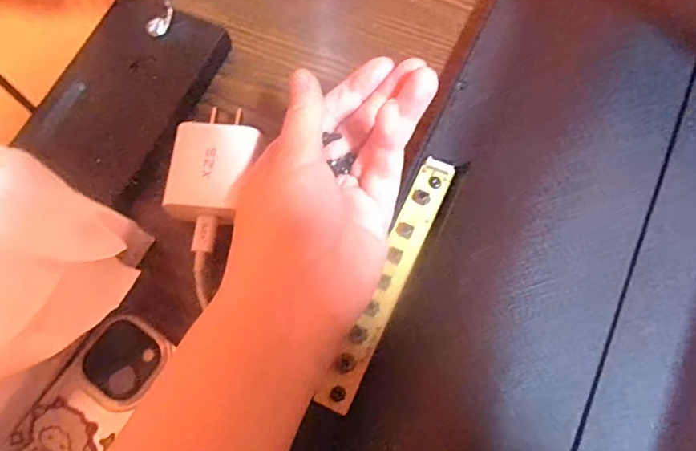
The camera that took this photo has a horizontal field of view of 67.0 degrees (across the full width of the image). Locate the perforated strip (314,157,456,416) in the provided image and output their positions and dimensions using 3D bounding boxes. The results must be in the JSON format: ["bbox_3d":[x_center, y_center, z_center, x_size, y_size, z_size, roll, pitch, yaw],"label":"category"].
[{"bbox_3d":[0.019,0.023,0.237,0.016,0.004,0.121,24,73,9],"label":"perforated strip"}]

